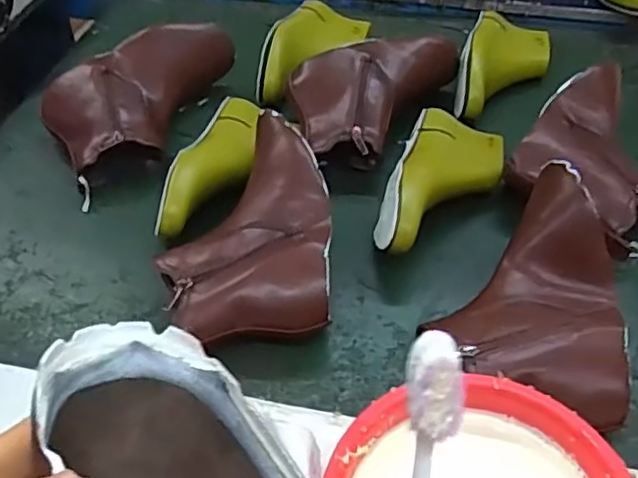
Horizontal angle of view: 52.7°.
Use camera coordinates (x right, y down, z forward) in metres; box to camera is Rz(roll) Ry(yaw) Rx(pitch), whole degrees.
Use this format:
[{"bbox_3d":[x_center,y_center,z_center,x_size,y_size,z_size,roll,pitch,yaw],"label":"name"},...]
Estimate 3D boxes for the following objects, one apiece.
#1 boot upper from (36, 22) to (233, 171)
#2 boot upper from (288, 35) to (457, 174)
[{"bbox_3d":[-0.233,-0.190,0.812,0.158,0.077,0.272,17,47,15],"label":"boot upper"},{"bbox_3d":[0.056,-0.197,0.796,0.143,0.069,0.247,25,51,22],"label":"boot upper"}]

